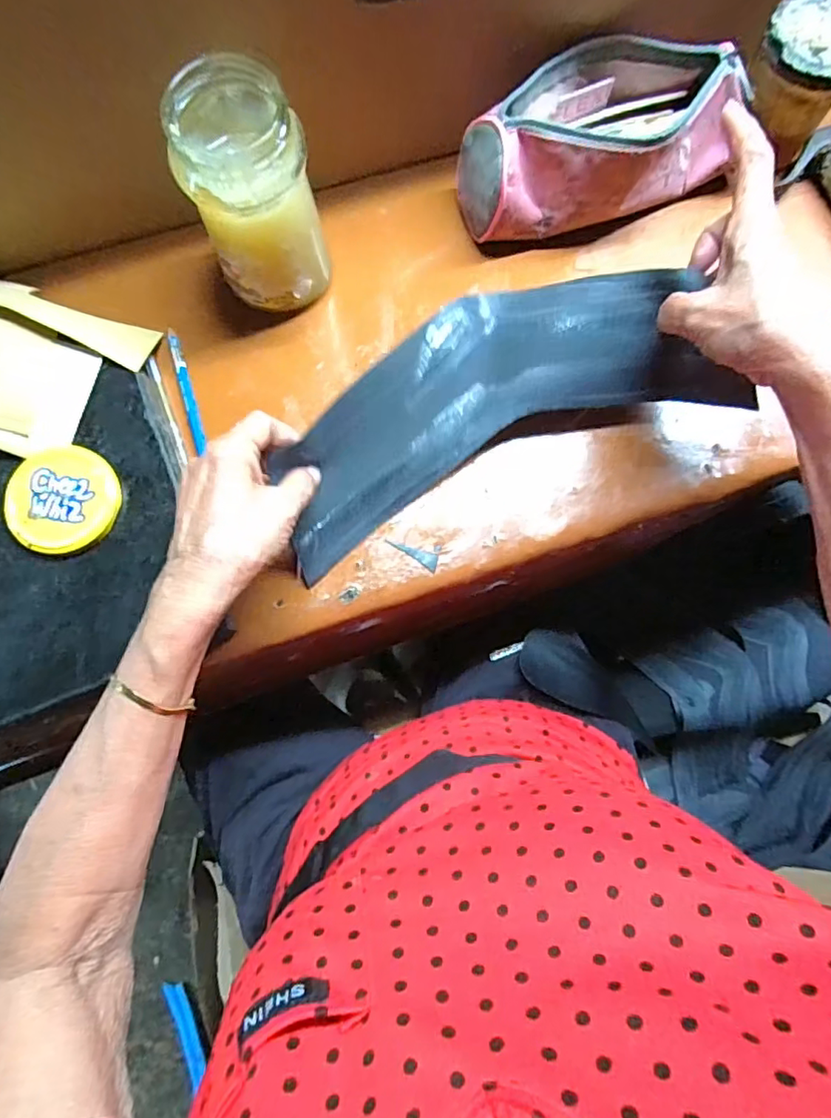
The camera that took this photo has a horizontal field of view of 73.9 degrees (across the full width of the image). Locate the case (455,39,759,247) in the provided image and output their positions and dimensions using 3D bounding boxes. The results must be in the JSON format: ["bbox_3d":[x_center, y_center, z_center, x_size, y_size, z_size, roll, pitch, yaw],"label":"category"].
[{"bbox_3d":[0.129,-0.303,0.403,0.197,0.072,0.094,-24,81,-4],"label":"case"}]

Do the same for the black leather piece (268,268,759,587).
[{"bbox_3d":[0.042,-0.103,0.364,0.296,0.046,0.131,-26,87,1],"label":"black leather piece"}]

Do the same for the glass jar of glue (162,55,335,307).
[{"bbox_3d":[-0.103,-0.231,0.359,0.075,0.130,0.081,-12,81,-3],"label":"glass jar of glue"}]

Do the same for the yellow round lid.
[{"bbox_3d":[-0.231,-0.040,0.359,0.069,0.013,0.072,0,80,0],"label":"yellow round lid"}]

